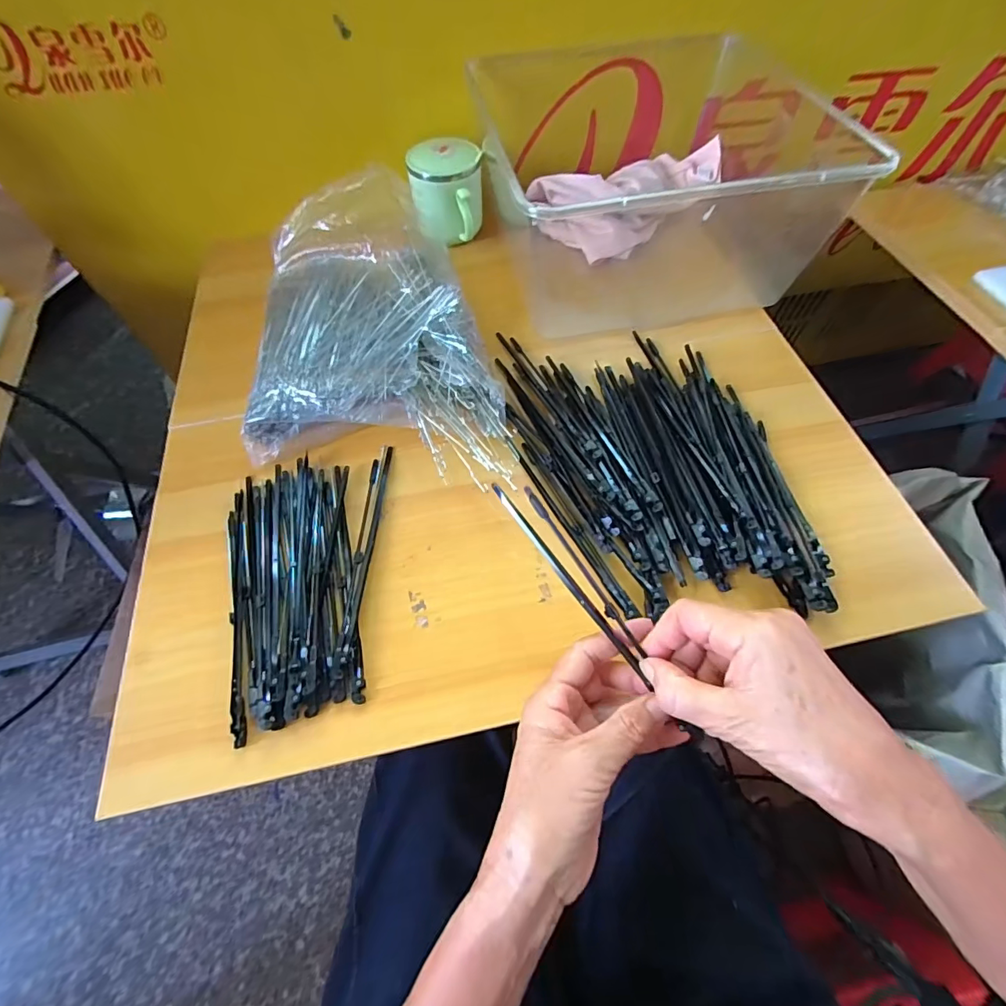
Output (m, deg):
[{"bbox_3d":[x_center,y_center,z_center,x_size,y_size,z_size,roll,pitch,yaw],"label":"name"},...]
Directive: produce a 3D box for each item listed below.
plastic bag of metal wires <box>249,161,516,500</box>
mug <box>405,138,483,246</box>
[{"bbox_3d":[-0.113,-0.160,0.412,0.221,0.070,0.293,-2,63,-2],"label":"plastic bag of metal wires"},{"bbox_3d":[-0.061,-0.336,0.502,0.077,0.078,0.067,-7,62,-3],"label":"mug"}]

